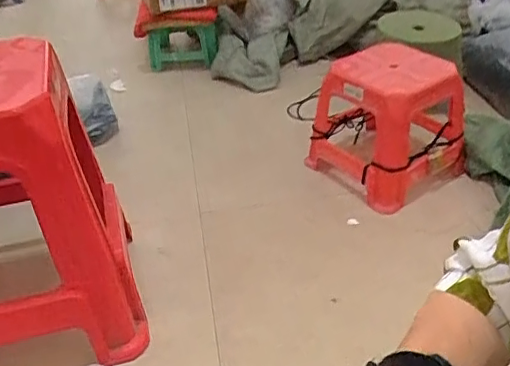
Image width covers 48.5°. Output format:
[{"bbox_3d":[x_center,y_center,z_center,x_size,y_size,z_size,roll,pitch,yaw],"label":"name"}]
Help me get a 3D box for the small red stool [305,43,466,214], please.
[{"bbox_3d":[0.350,-0.157,1.433,0.364,0.293,0.307,-21,39,-22],"label":"small red stool"}]

